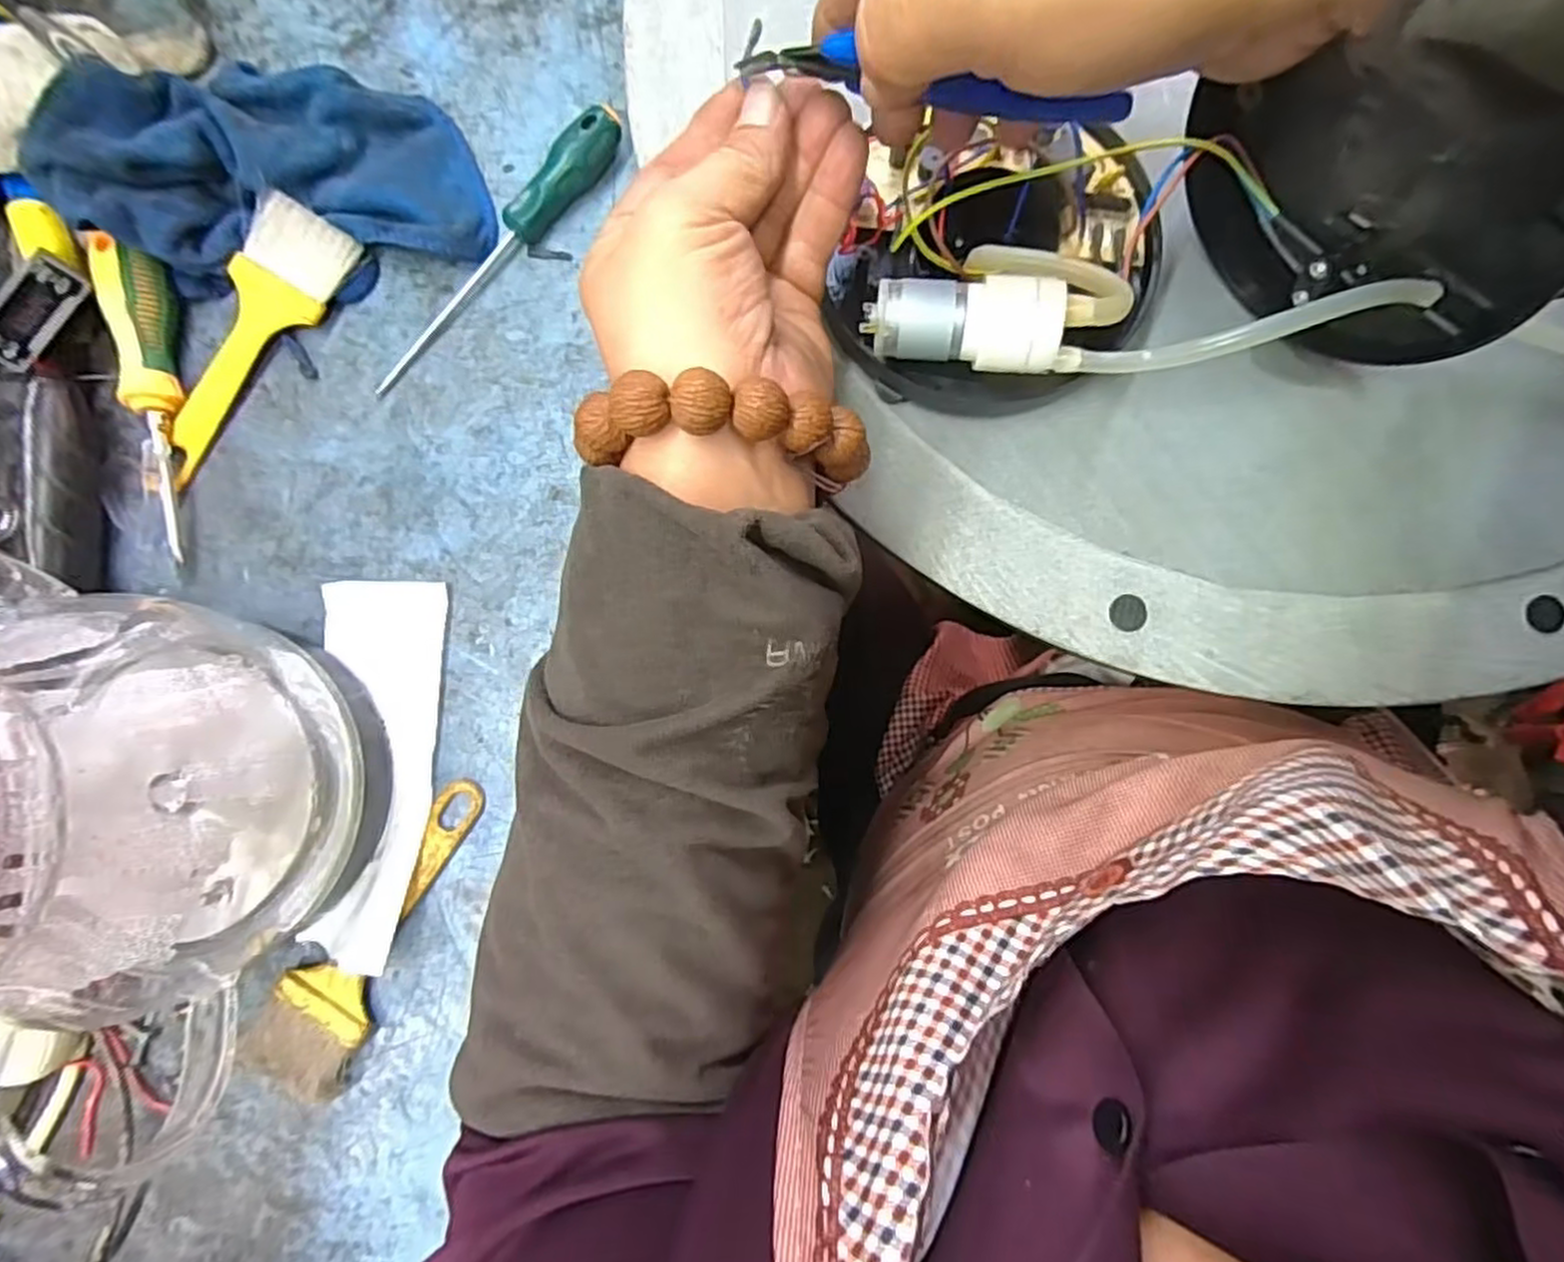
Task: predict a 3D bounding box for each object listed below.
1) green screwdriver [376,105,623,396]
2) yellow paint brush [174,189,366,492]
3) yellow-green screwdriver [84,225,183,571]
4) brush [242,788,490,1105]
[{"bbox_3d":[-0.132,-0.175,0.343,0.016,0.022,0.162,43,87,6],"label":"green screwdriver"},{"bbox_3d":[-0.247,-0.133,0.344,0.042,0.022,0.132,35,86,6],"label":"yellow paint brush"},{"bbox_3d":[-0.279,-0.107,0.337,0.026,0.032,0.139,-13,83,1],"label":"yellow-green screwdriver"},{"bbox_3d":[-0.178,0.125,0.319,0.040,0.016,0.139,24,85,5],"label":"brush"}]

